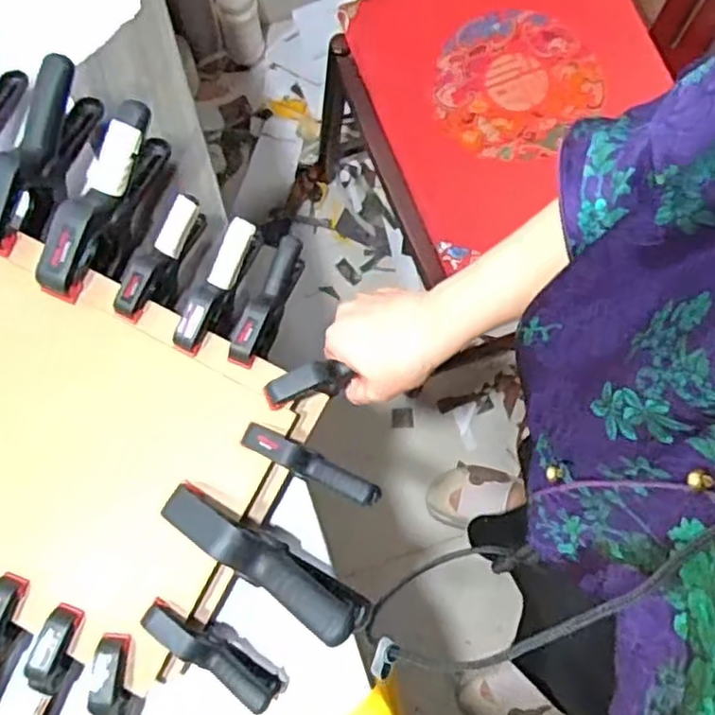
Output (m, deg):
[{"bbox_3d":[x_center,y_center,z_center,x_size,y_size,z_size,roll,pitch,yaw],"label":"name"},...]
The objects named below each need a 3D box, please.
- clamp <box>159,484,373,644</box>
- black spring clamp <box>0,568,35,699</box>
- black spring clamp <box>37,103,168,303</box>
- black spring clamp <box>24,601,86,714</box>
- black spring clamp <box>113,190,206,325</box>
[{"bbox_3d":[-0.067,0.155,0.537,0.170,0.090,0.032,33,79,7],"label":"clamp"},{"bbox_3d":[-0.276,0.226,0.548,0.031,0.039,0.127,17,113,3],"label":"black spring clamp"},{"bbox_3d":[-0.213,-0.127,0.611,0.033,0.123,0.172,21,78,4],"label":"black spring clamp"},{"bbox_3d":[-0.233,0.246,0.543,0.029,0.038,0.123,16,117,3],"label":"black spring clamp"},{"bbox_3d":[-0.165,-0.077,0.612,0.030,0.084,0.113,20,78,4],"label":"black spring clamp"}]

